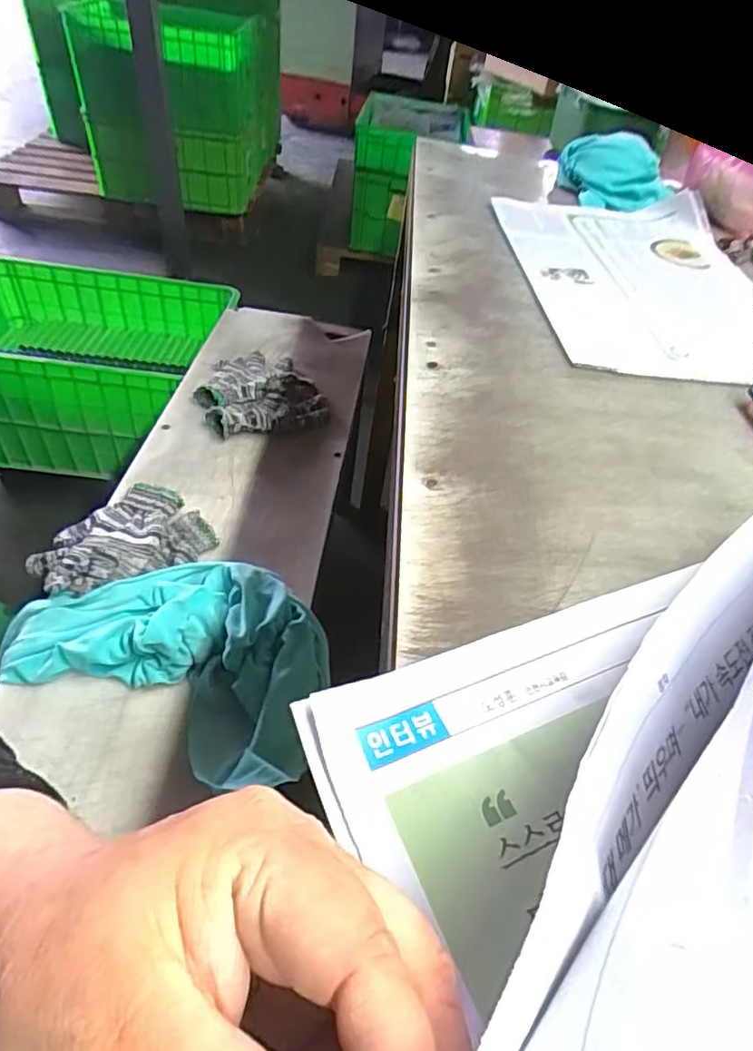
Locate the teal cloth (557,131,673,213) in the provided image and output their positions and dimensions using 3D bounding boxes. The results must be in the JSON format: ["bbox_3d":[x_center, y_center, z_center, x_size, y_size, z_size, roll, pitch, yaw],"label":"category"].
[{"bbox_3d":[0.321,-0.478,0.808,0.146,0.081,0.038,23,47,15],"label":"teal cloth"}]

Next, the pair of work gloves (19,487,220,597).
[{"bbox_3d":[-0.327,0.022,0.760,0.199,0.037,0.150,-29,57,-31],"label":"pair of work gloves"}]

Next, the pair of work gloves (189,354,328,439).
[{"bbox_3d":[-0.205,-0.225,1.023,0.195,0.032,0.222,-15,51,-22],"label":"pair of work gloves"}]

